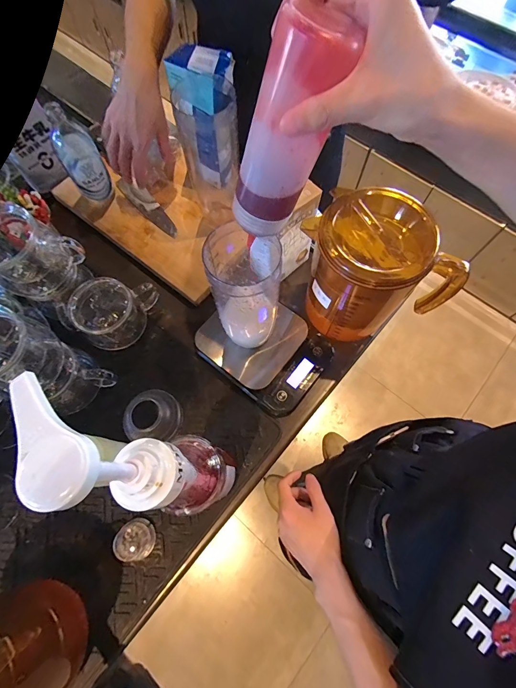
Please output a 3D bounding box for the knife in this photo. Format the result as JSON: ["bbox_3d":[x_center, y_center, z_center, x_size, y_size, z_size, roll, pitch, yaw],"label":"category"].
[{"bbox_3d":[-0.214,-0.269,0.651,0.034,0.013,0.172,-42,75,-14],"label":"knife"}]

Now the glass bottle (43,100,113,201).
[{"bbox_3d":[-0.313,-0.326,0.593,0.069,0.156,0.058,-11,70,-4],"label":"glass bottle"}]

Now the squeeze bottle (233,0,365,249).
[{"bbox_3d":[0.019,-0.153,0.263,0.046,0.157,0.049,45,56,15],"label":"squeeze bottle"}]

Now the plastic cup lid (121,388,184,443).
[{"bbox_3d":[-0.160,0.111,0.518,0.078,0.055,0.074,0,69,0],"label":"plastic cup lid"}]

